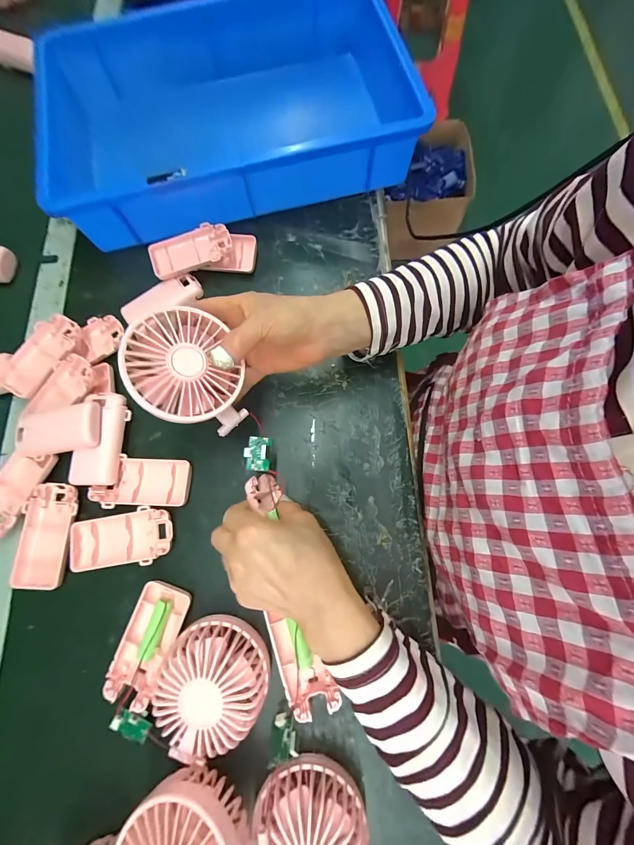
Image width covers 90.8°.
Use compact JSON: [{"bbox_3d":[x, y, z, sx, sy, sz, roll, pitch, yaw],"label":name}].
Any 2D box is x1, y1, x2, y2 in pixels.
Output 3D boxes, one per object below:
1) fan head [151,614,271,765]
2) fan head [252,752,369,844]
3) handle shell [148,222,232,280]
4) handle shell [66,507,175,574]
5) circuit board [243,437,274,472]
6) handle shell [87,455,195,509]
[{"bbox_3d":[-0.084,0.209,0.257,0.081,0.047,0.084,0,75,1],"label":"fan head"},{"bbox_3d":[-0.004,0.314,0.226,0.085,0.055,0.095,-4,75,0],"label":"fan head"},{"bbox_3d":[-0.149,-0.203,0.372,0.095,0.017,0.046,-20,76,-4],"label":"handle shell"},{"bbox_3d":[-0.187,0.112,0.304,0.096,0.015,0.050,-5,75,0],"label":"handle shell"},{"bbox_3d":[-0.054,0.028,0.285,0.023,0.004,0.031,7,79,-15],"label":"circuit board"},{"bbox_3d":[-0.174,0.061,0.317,0.091,0.020,0.049,4,75,2],"label":"handle shell"}]

